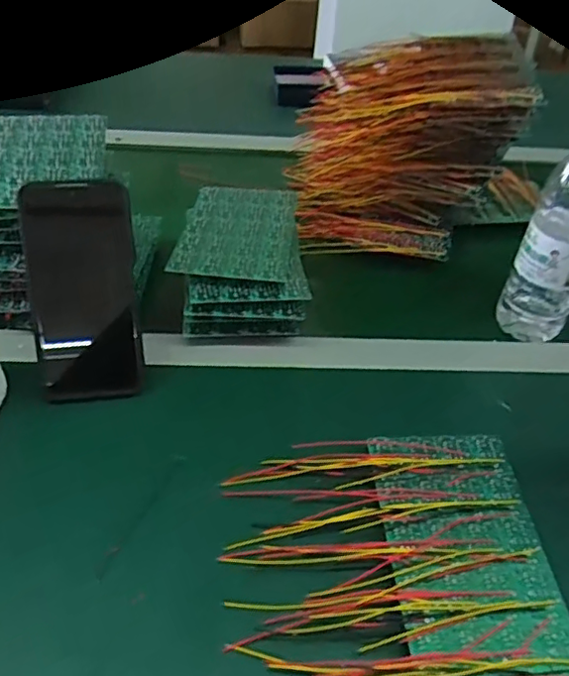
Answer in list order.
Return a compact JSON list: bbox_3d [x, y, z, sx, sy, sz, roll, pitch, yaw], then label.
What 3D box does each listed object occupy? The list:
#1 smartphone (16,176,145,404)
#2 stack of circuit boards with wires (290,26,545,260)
[{"bbox_3d":[-0.154,-0.035,0.476,0.078,0.168,0.008,-5,12,-11],"label":"smartphone"},{"bbox_3d":[0.130,-0.206,0.671,0.229,0.182,0.168,7,41,2],"label":"stack of circuit boards with wires"}]

